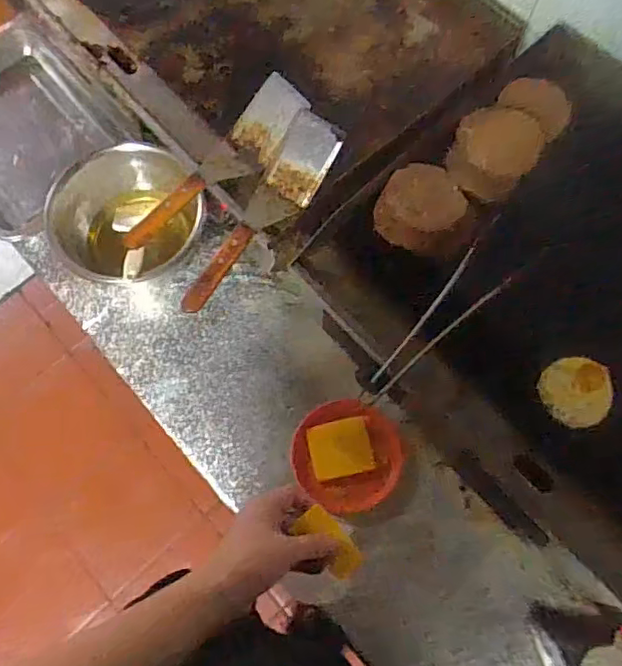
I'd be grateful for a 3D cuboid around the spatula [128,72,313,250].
[{"bbox_3d":[-0.122,-0.210,0.768,0.088,0.043,0.295,42,89,14],"label":"spatula"}]

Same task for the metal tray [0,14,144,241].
[{"bbox_3d":[-0.480,-0.350,0.964,0.281,0.054,0.351,-43,79,-11],"label":"metal tray"}]

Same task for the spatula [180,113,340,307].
[{"bbox_3d":[-0.065,-0.145,0.731,0.076,0.053,0.285,33,77,8],"label":"spatula"}]

